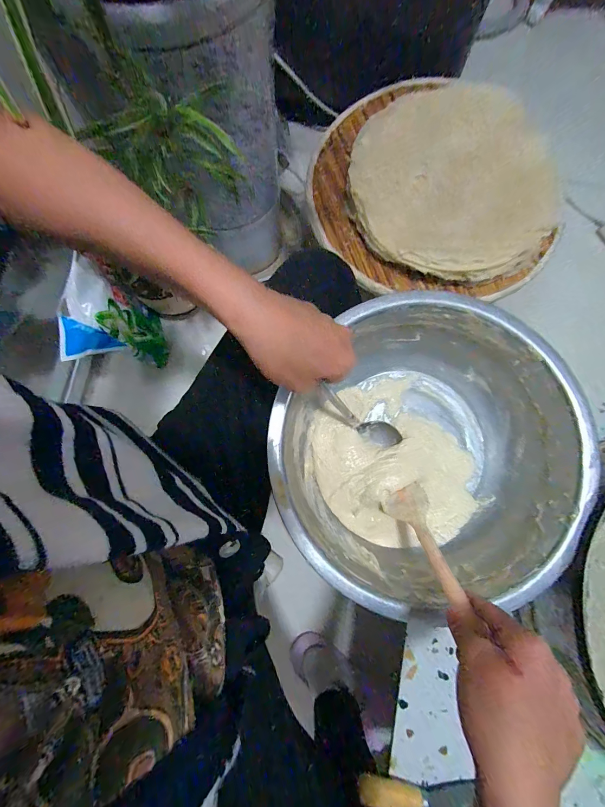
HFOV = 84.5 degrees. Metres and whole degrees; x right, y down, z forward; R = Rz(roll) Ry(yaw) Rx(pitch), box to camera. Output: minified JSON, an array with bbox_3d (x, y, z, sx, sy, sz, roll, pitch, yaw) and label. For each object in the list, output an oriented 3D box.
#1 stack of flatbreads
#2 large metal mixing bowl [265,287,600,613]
[{"bbox_3d":[0.272,-0.409,0.601,0.369,0.041,0.386,-1,79,-1],"label":"stack of flatbreads"},{"bbox_3d":[0.140,0.051,0.405,0.335,0.109,0.319,0,79,-1],"label":"large metal mixing bowl"}]

